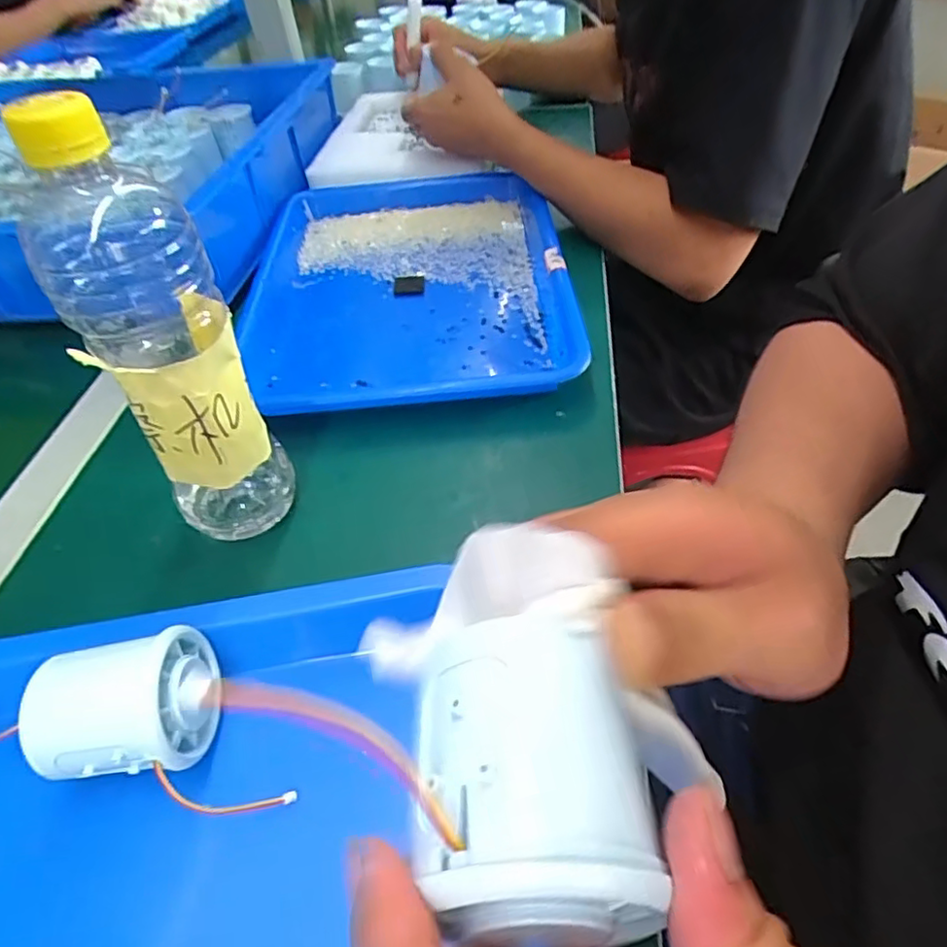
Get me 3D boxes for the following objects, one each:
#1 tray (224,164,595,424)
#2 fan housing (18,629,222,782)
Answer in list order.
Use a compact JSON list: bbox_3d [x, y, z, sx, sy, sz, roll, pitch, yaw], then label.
[{"bbox_3d":[-0.056,-0.167,0.530,0.260,0.029,0.322,-3,48,2],"label":"tray"},{"bbox_3d":[-0.144,0.104,0.268,0.063,0.059,0.049,-9,48,-3],"label":"fan housing"}]

